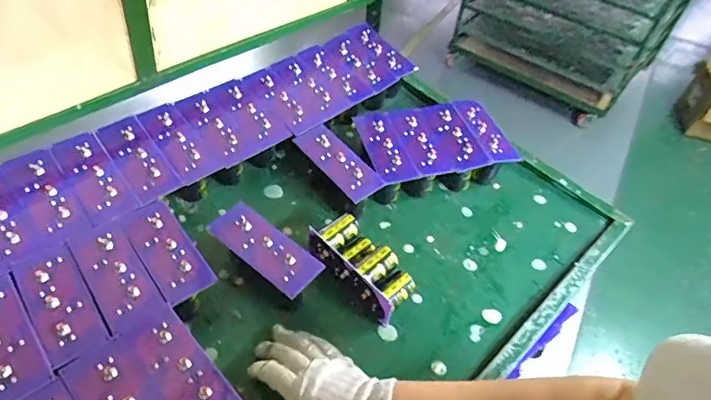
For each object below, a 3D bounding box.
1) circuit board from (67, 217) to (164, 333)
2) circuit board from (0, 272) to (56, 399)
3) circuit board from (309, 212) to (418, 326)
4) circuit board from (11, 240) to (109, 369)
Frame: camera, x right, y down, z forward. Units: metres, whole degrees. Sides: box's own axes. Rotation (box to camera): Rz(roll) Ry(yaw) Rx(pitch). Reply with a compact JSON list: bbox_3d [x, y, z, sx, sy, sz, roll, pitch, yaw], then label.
[{"bbox_3d":[-0.255,0.077,0.507,0.054,0.004,0.133,-29,58,-28],"label":"circuit board"},{"bbox_3d":[-0.334,0.129,0.448,0.054,0.004,0.137,-30,58,-28],"label":"circuit board"},{"bbox_3d":[0.010,0.079,0.572,0.062,0.054,0.125,-34,61,-31],"label":"circuit board"},{"bbox_3d":[-0.297,0.102,0.479,0.054,0.004,0.132,-28,57,-27],"label":"circuit board"}]

